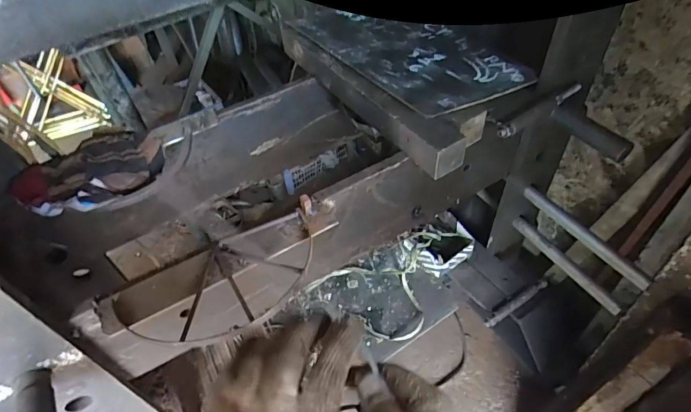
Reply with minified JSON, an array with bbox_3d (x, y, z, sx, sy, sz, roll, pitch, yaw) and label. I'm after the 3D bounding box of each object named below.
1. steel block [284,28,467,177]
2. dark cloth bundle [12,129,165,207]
[{"bbox_3d":[0.021,-0.192,0.673,0.058,0.062,0.430,-29,52,-18],"label":"steel block"},{"bbox_3d":[-0.358,-0.044,0.609,0.195,0.049,0.145,-30,52,-18],"label":"dark cloth bundle"}]

